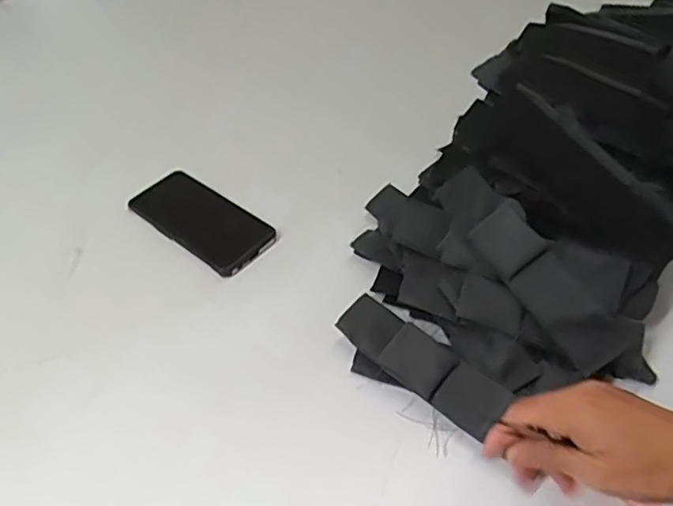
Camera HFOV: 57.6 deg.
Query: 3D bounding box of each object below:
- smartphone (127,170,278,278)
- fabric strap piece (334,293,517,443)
[{"bbox_3d":[-0.148,-0.038,0.664,0.173,0.006,0.079,30,55,28],"label":"smartphone"},{"bbox_3d":[0.068,0.088,0.508,0.151,0.026,0.044,34,57,26],"label":"fabric strap piece"}]

